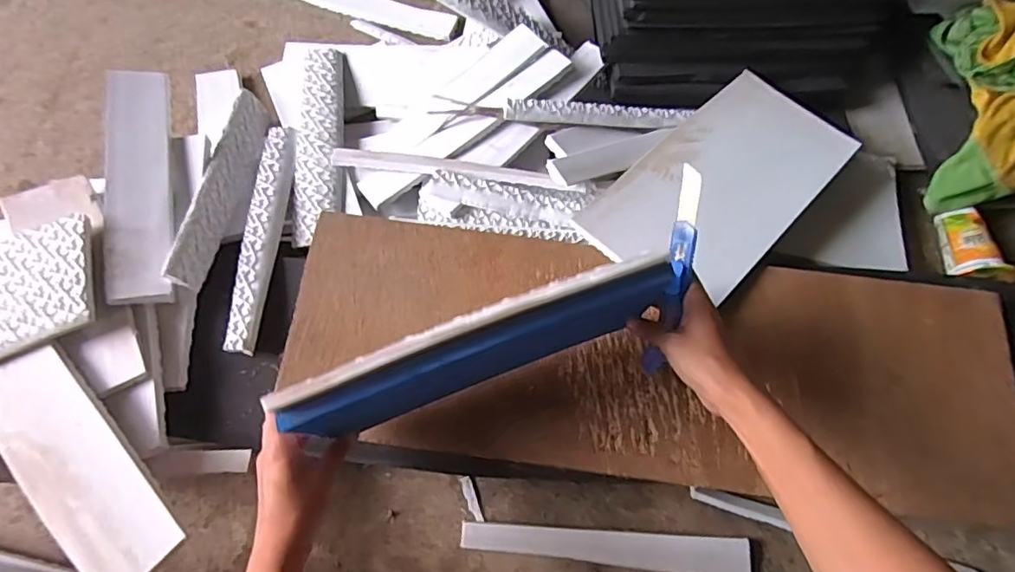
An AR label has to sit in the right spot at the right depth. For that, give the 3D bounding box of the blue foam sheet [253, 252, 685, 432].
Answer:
[{"bbox_3d":[-0.012,0.048,0.429,0.291,0.153,0.027,-21,71,-9],"label":"blue foam sheet"}]

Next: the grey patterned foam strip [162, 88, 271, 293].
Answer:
[{"bbox_3d":[-0.312,-0.117,0.623,0.008,0.046,0.279,-28,47,33],"label":"grey patterned foam strip"}]

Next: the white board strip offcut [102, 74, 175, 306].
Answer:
[{"bbox_3d":[-0.376,-0.106,0.571,0.058,0.026,0.260,-12,70,-6],"label":"white board strip offcut"}]

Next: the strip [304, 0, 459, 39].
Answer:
[{"bbox_3d":[-0.204,-0.395,0.784,0.276,0.015,0.041,17,70,5],"label":"strip"}]

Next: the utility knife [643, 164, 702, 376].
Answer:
[{"bbox_3d":[0.139,-0.008,0.461,0.019,0.017,0.173,8,103,1],"label":"utility knife"}]

